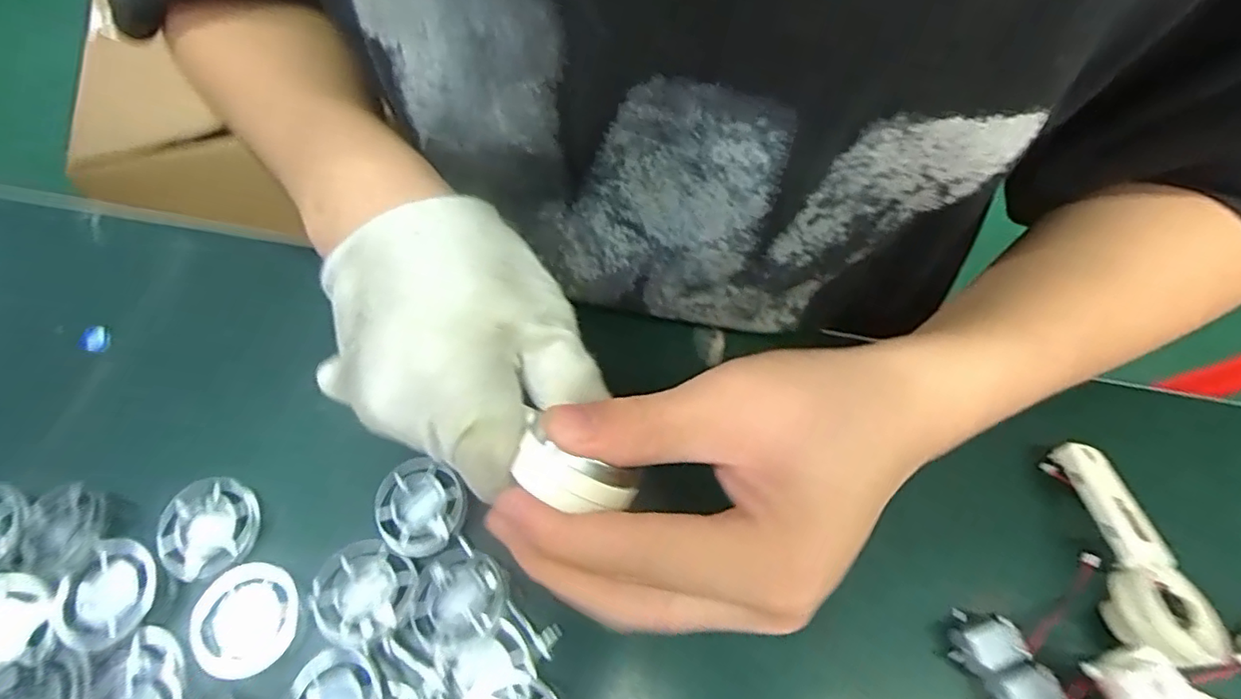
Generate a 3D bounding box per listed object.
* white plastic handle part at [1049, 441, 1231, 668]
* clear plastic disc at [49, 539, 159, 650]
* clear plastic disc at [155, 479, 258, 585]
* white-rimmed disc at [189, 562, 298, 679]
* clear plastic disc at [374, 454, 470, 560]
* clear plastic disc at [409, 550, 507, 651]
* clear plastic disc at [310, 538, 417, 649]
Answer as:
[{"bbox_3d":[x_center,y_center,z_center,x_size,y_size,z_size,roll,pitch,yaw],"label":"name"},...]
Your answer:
[{"bbox_3d":[0.224,0.085,0.260,0.036,0.024,0.089,1,64,-1],"label":"white plastic handle part"},{"bbox_3d":[-0.211,0.100,0.246,0.034,0.009,0.038,16,64,6],"label":"clear plastic disc"},{"bbox_3d":[-0.179,0.078,0.261,0.039,0.010,0.041,1,64,-2],"label":"clear plastic disc"},{"bbox_3d":[-0.152,0.109,0.241,0.037,0.007,0.043,-27,68,-14],"label":"white-rimmed disc"},{"bbox_3d":[-0.089,0.069,0.261,0.038,0.006,0.042,-38,71,-18],"label":"clear plastic disc"},{"bbox_3d":[-0.065,0.100,0.240,0.037,0.004,0.038,-6,49,7],"label":"clear plastic disc"},{"bbox_3d":[-0.105,0.098,0.242,0.041,0.004,0.038,4,48,-4],"label":"clear plastic disc"}]

